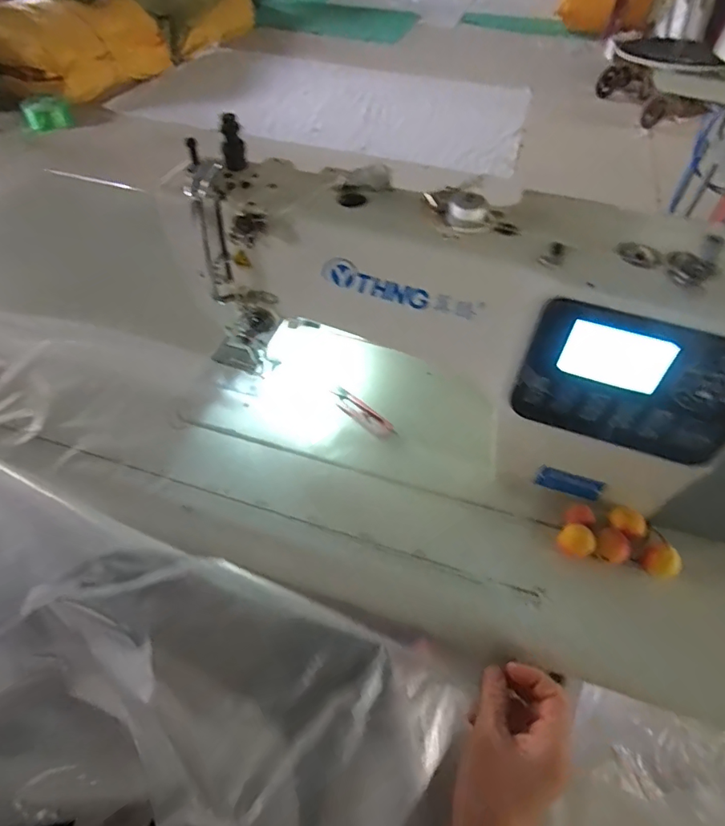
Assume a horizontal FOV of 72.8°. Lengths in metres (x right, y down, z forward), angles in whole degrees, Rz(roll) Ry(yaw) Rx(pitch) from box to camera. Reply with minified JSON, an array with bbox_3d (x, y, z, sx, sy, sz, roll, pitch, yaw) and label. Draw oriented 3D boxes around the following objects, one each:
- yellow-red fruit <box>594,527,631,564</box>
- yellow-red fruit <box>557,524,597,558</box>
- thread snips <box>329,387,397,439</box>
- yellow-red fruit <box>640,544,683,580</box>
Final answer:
[{"bbox_3d":[0.216,0.118,0.429,0.028,0.028,0.022,35,59,24],"label":"yellow-red fruit"},{"bbox_3d":[0.184,0.115,0.429,0.024,0.030,0.028,-36,61,-26],"label":"yellow-red fruit"},{"bbox_3d":[0.001,-0.001,0.527,0.084,0.006,0.025,36,59,24],"label":"thread snips"},{"bbox_3d":[0.252,0.128,0.418,0.026,0.025,0.026,0,52,-1],"label":"yellow-red fruit"}]

